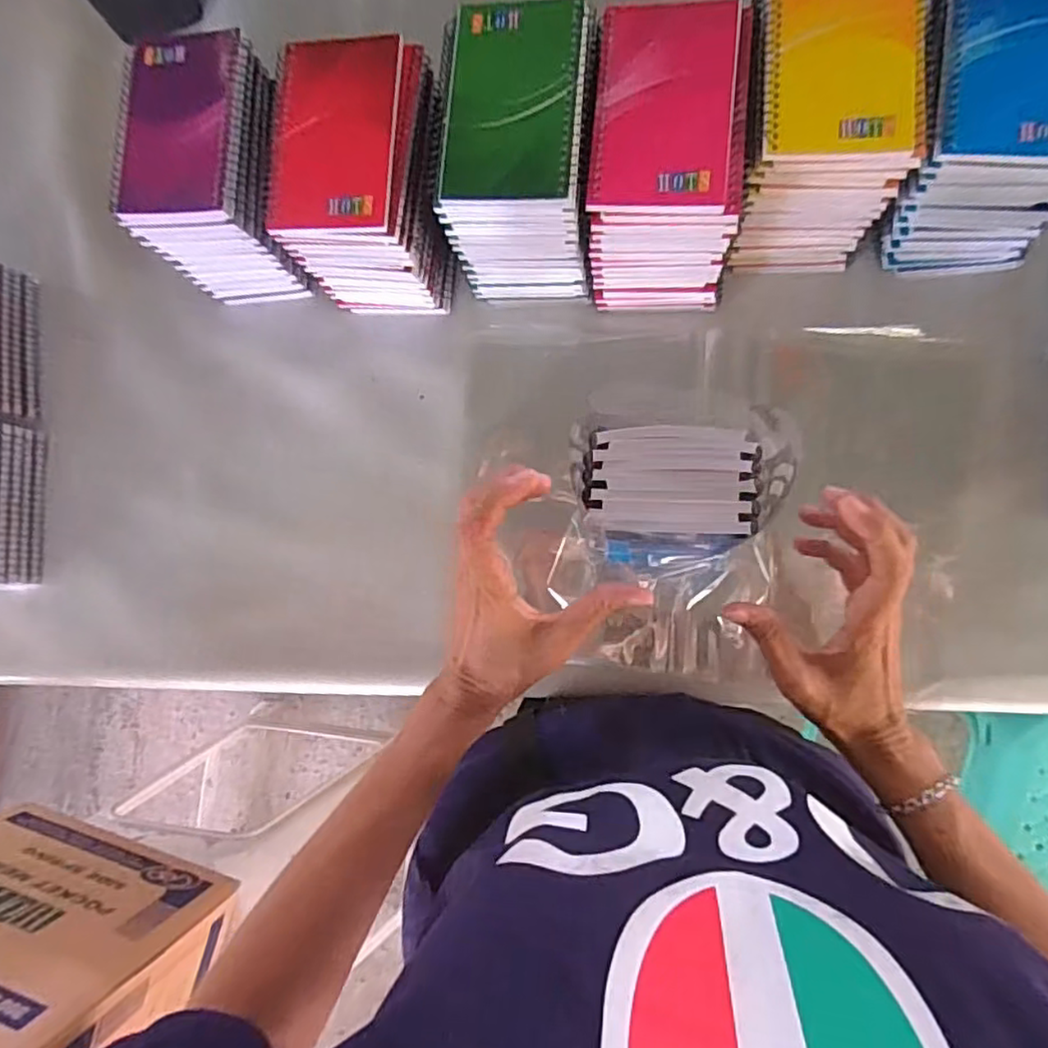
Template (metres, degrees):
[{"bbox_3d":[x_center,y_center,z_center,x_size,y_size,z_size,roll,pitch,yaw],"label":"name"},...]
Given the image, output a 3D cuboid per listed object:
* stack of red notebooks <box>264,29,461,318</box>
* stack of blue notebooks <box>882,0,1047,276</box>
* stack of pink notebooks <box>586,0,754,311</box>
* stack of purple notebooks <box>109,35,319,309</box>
[{"bbox_3d":[-0.108,-0.243,0.473,0.093,0.122,0.132,4,85,9],"label":"stack of red notebooks"},{"bbox_3d":[0.296,-0.259,0.422,0.102,0.112,0.143,3,85,9],"label":"stack of blue notebooks"},{"bbox_3d":[0.094,-0.240,0.445,0.091,0.115,0.143,2,85,9],"label":"stack of pink notebooks"},{"bbox_3d":[-0.224,-0.258,0.489,0.095,0.112,0.136,2,85,9],"label":"stack of purple notebooks"}]

